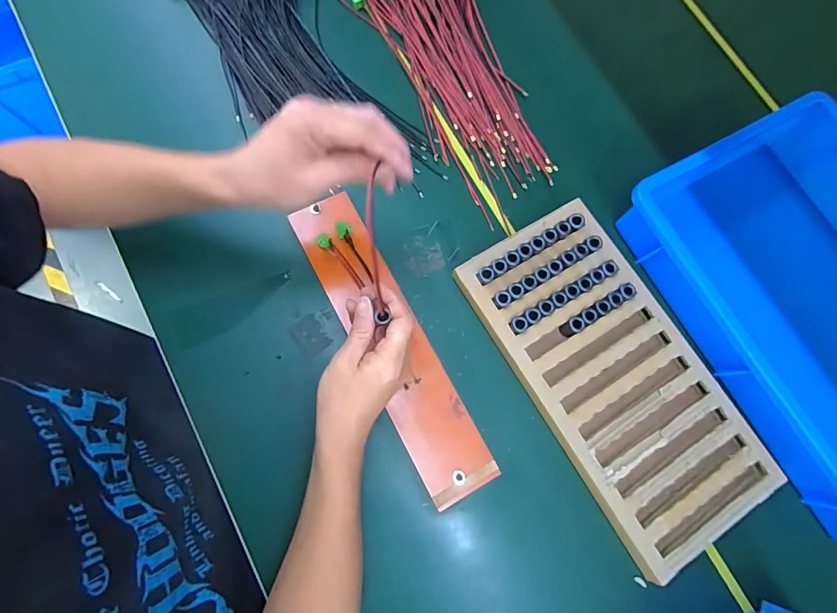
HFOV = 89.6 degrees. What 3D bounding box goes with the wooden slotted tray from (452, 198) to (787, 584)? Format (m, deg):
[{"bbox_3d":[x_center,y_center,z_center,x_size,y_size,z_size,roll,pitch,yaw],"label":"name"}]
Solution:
[{"bbox_3d":[0.205,0.072,0.447,0.175,0.027,0.359,-30,80,-11],"label":"wooden slotted tray"}]

